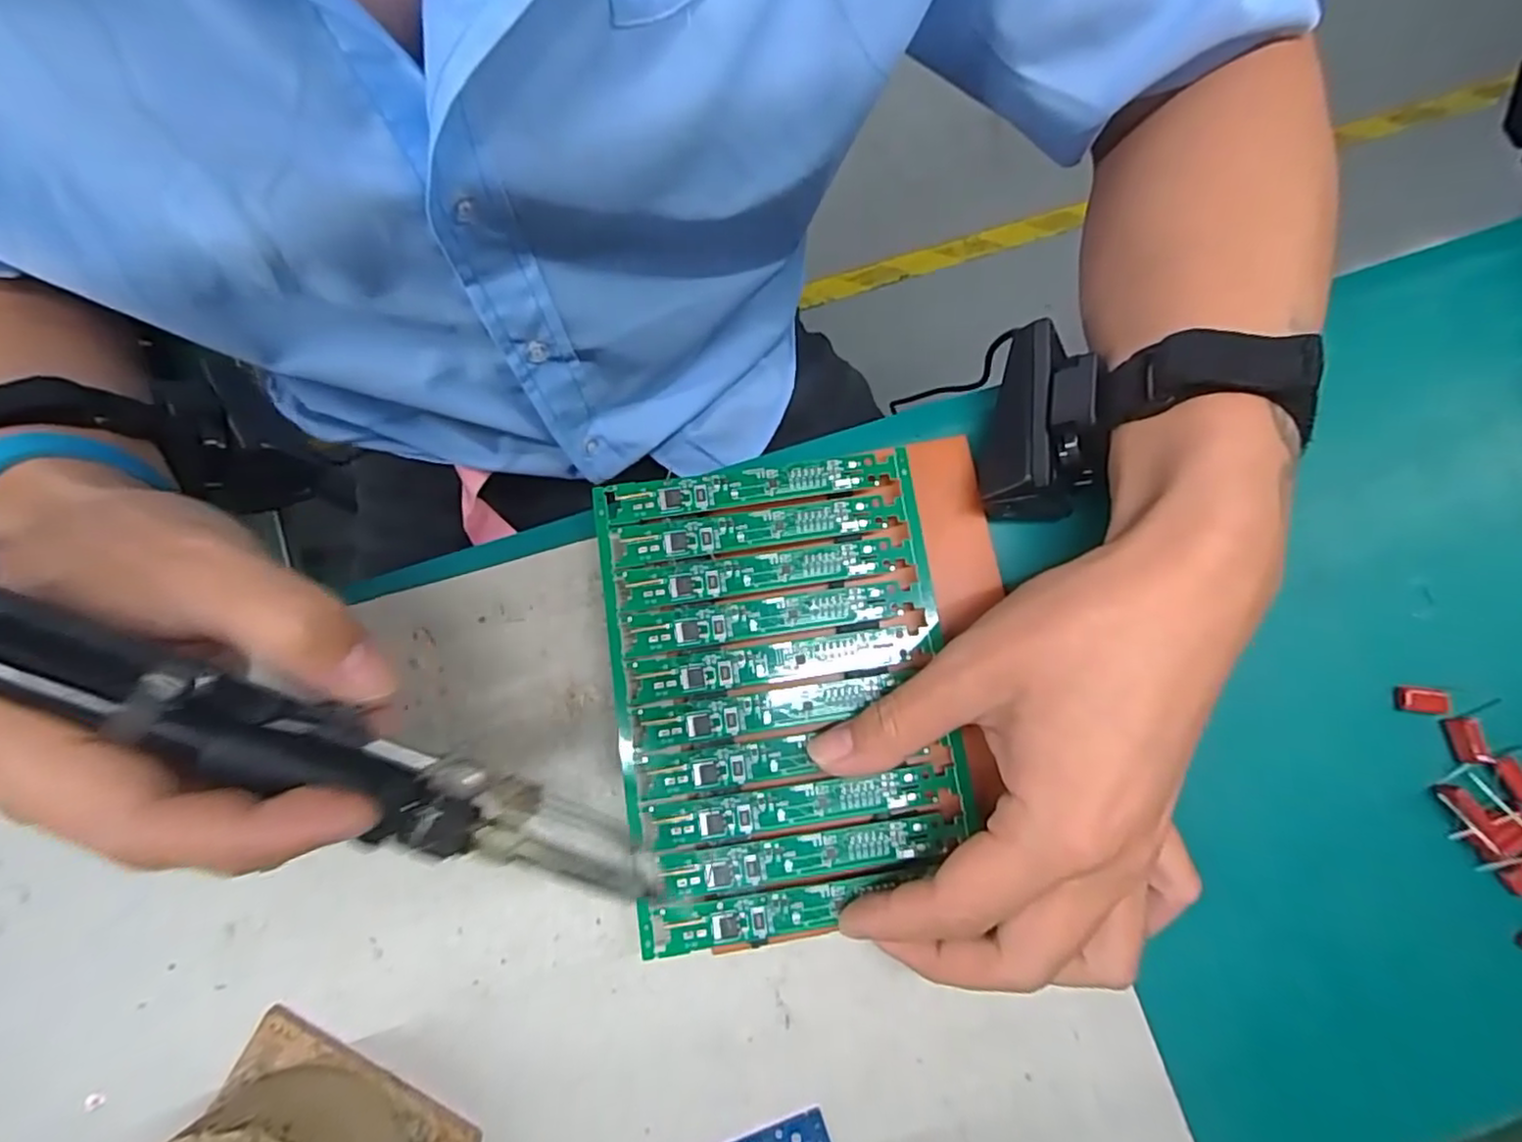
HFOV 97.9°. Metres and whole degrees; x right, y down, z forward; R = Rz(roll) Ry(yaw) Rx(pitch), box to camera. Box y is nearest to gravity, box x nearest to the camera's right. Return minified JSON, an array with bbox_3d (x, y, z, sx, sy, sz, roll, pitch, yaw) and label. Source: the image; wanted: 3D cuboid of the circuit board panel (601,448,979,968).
[{"bbox_3d":[0.007,0.041,0.243,0.119,0.004,0.165,-8,80,-4],"label":"circuit board panel"}]

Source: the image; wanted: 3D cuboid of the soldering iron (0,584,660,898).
[{"bbox_3d":[-0.116,0.045,0.169,0.202,0.021,0.027,32,79,-22],"label":"soldering iron"}]

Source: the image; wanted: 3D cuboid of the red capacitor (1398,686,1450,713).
[{"bbox_3d":[0.251,0.049,0.251,0.015,0.005,0.009,9,78,2],"label":"red capacitor"}]

